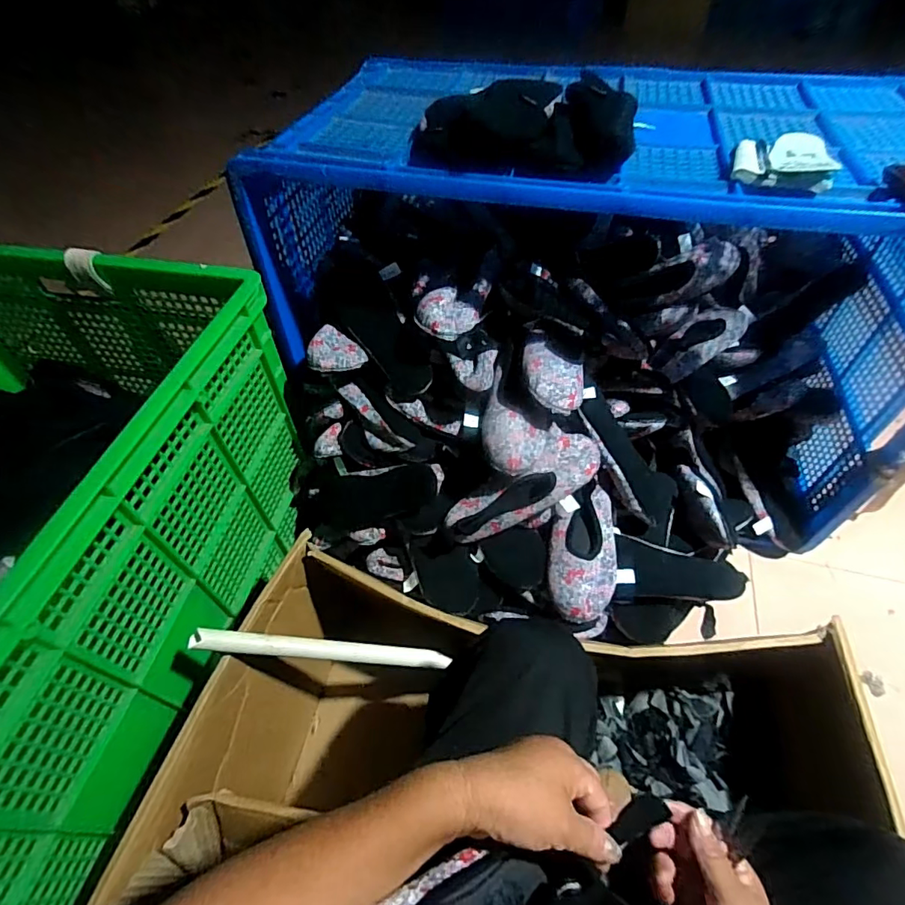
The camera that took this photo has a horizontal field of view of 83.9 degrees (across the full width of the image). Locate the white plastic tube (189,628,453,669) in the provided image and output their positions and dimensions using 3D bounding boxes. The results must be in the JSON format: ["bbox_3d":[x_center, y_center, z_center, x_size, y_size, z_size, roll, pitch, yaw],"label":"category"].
[{"bbox_3d":[-0.162,0.259,0.662,0.326,0.022,0.027,13,49,-20],"label":"white plastic tube"}]

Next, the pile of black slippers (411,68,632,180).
[{"bbox_3d":[0.089,-0.442,0.672,0.296,0.090,0.150,11,53,9],"label":"pile of black slippers"}]

